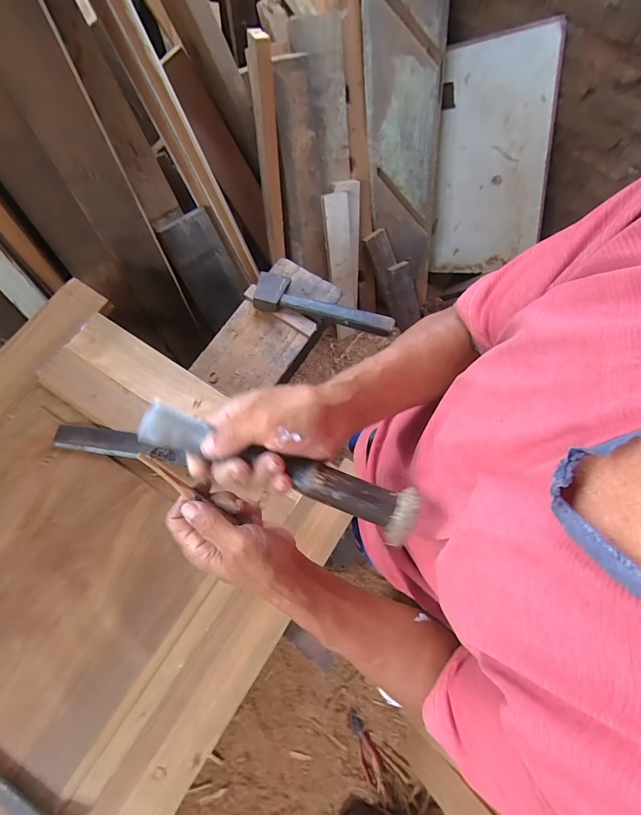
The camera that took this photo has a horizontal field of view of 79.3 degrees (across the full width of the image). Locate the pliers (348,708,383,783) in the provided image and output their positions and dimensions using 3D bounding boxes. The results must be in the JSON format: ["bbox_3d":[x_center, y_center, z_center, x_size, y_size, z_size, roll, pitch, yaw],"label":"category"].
[{"bbox_3d":[0.132,1.052,1.203,0.065,0.017,0.192,-25,76,-9],"label":"pliers"}]

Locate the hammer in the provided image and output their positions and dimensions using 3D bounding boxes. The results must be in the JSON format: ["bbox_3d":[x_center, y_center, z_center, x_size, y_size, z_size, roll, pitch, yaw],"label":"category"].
[{"bbox_3d":[0.013,-0.248,0.915,0.337,0.046,0.112,14,76,1],"label":"hammer"}]

